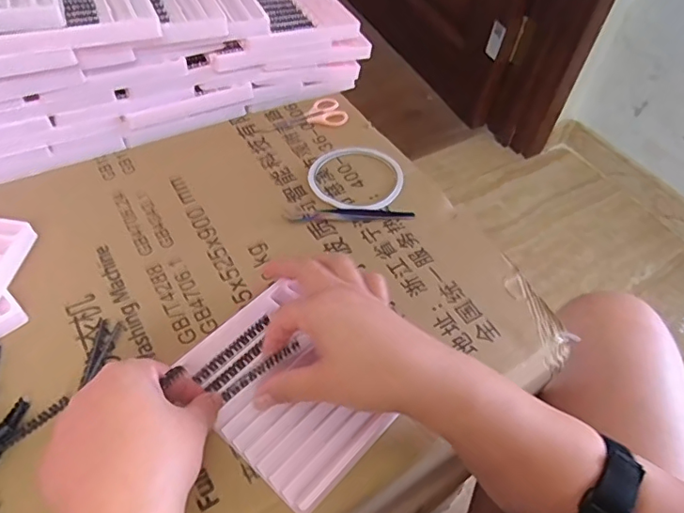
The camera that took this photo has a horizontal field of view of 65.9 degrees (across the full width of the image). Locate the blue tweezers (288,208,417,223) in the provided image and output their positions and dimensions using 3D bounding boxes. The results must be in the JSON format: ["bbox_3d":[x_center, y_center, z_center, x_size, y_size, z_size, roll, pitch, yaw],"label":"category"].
[{"bbox_3d":[0.008,-0.040,0.498,0.117,0.006,0.016,0,52,-6],"label":"blue tweezers"}]

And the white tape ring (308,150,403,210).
[{"bbox_3d":[0.014,-0.079,0.521,0.092,0.009,0.082,8,51,0],"label":"white tape ring"}]

